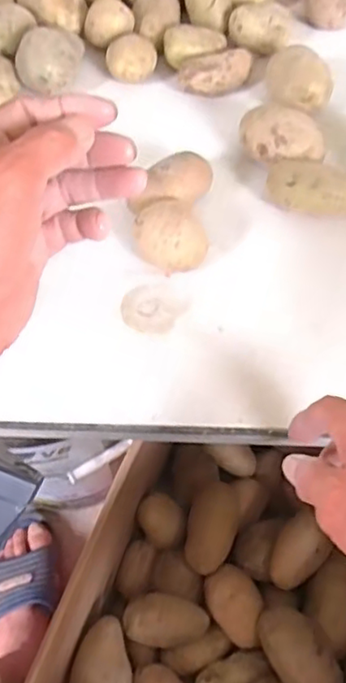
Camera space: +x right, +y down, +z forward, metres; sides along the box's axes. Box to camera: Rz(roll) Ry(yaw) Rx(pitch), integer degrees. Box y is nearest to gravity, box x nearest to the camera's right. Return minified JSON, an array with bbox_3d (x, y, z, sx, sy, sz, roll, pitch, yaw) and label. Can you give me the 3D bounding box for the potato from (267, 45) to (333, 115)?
[{"bbox_3d":[0.119,-0.247,0.601,0.056,0.046,0.055,0,57,1],"label":"potato"}]

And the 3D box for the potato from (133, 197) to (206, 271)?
[{"bbox_3d":[-0.002,-0.083,0.516,0.054,0.049,0.051,0,57,1],"label":"potato"}]

